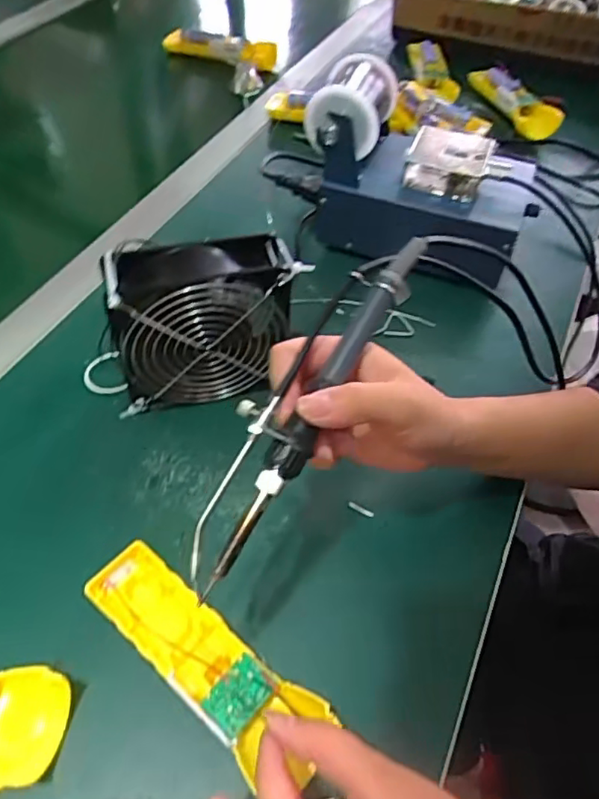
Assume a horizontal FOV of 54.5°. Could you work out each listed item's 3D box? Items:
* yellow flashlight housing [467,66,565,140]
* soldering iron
[{"bbox_3d":[0.263,-0.368,0.714,0.042,0.031,0.154,-13,54,-12],"label":"yellow flashlight housing"},{"bbox_3d":[0.002,-0.005,0.295,0.038,0.016,0.207,27,74,17],"label":"soldering iron"}]

